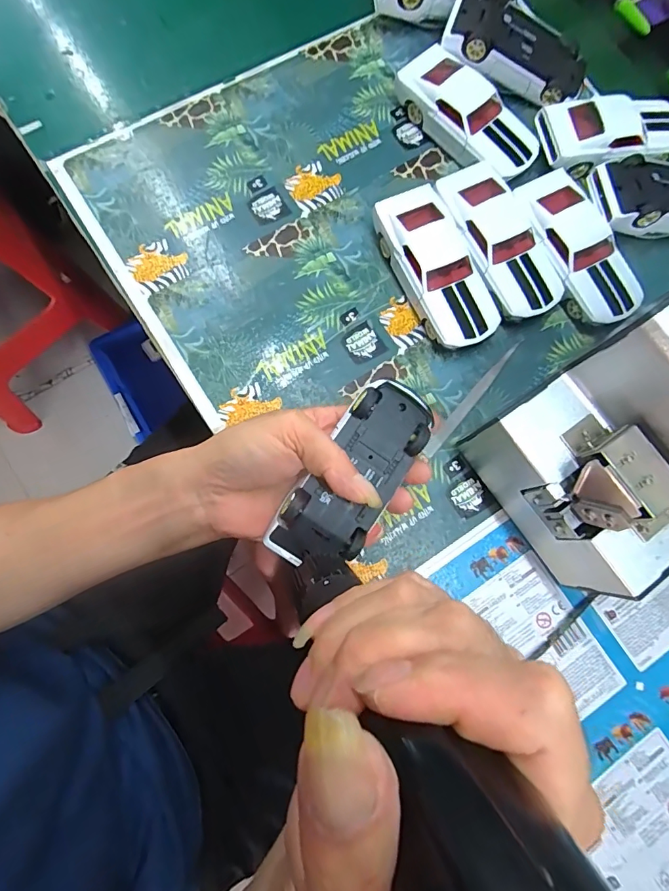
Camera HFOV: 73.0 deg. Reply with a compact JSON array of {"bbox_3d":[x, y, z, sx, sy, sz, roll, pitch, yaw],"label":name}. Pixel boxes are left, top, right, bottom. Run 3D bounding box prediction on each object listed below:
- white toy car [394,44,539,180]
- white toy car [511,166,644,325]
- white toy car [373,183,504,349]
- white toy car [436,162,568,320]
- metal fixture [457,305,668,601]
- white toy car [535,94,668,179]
[{"bbox_3d":[0.110,-0.272,0.371,0.056,0.032,0.128,-44,84,-10],"label":"white toy car"},{"bbox_3d":[0.189,-0.153,0.351,0.054,0.030,0.123,-25,81,-9],"label":"white toy car"},{"bbox_3d":[0.078,-0.134,0.347,0.051,0.033,0.126,-24,81,-9],"label":"white toy car"},{"bbox_3d":[0.128,-0.157,0.353,0.056,0.032,0.125,-24,81,-9],"label":"white toy car"},{"bbox_3d":[0.159,0.019,0.263,0.093,0.144,0.148,-33,82,-9],"label":"metal fixture"},{"bbox_3d":[0.233,-0.258,0.372,0.126,0.030,0.053,-6,79,-6],"label":"white toy car"}]

